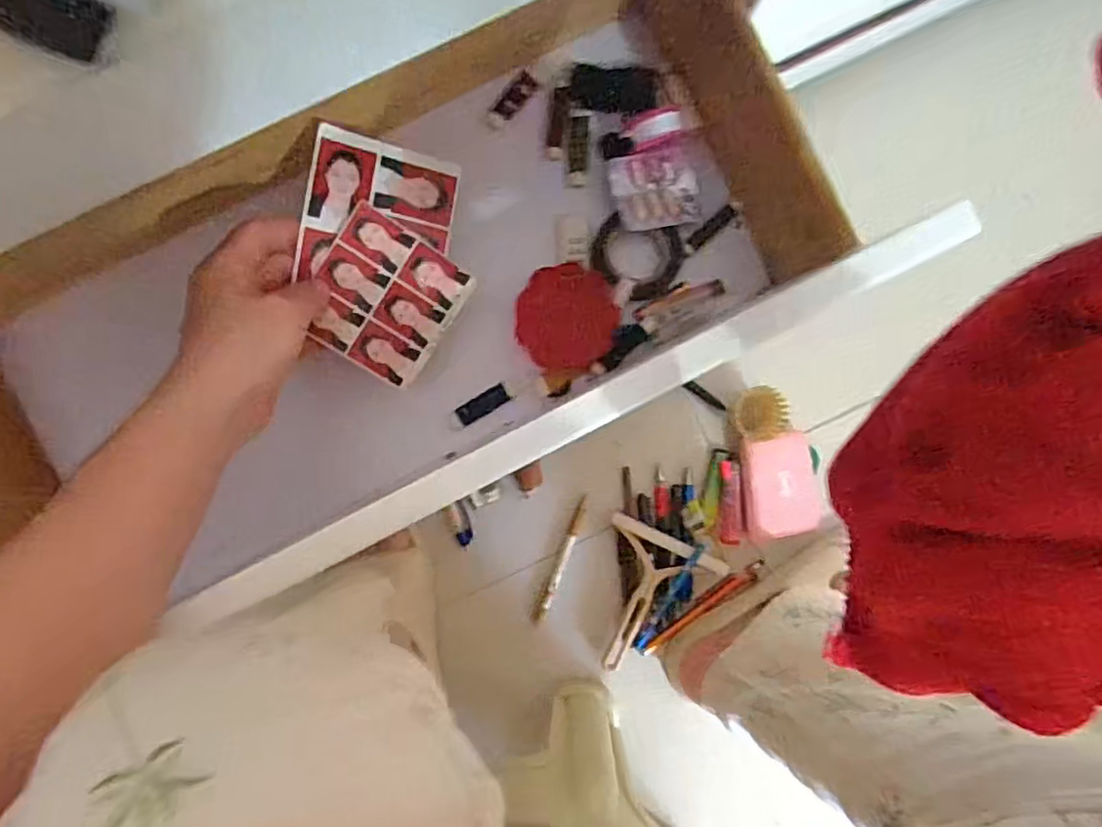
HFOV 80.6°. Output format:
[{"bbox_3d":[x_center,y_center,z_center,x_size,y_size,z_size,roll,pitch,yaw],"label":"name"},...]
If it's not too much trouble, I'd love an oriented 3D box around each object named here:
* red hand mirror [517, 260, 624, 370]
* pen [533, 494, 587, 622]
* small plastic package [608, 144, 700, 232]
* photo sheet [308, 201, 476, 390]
[{"bbox_3d":[0.012,-0.066,0.451,0.070,0.015,0.070,5,105,19],"label":"red hand mirror"},{"bbox_3d":[0.011,0.145,0.645,0.013,0.015,0.131,22,90,-2],"label":"pen"},{"bbox_3d":[0.073,-0.157,0.455,0.060,0.008,0.055,-16,87,-10],"label":"small plastic package"},{"bbox_3d":[-0.104,-0.072,0.408,0.081,0.005,0.087,31,94,-18],"label":"photo sheet"}]

